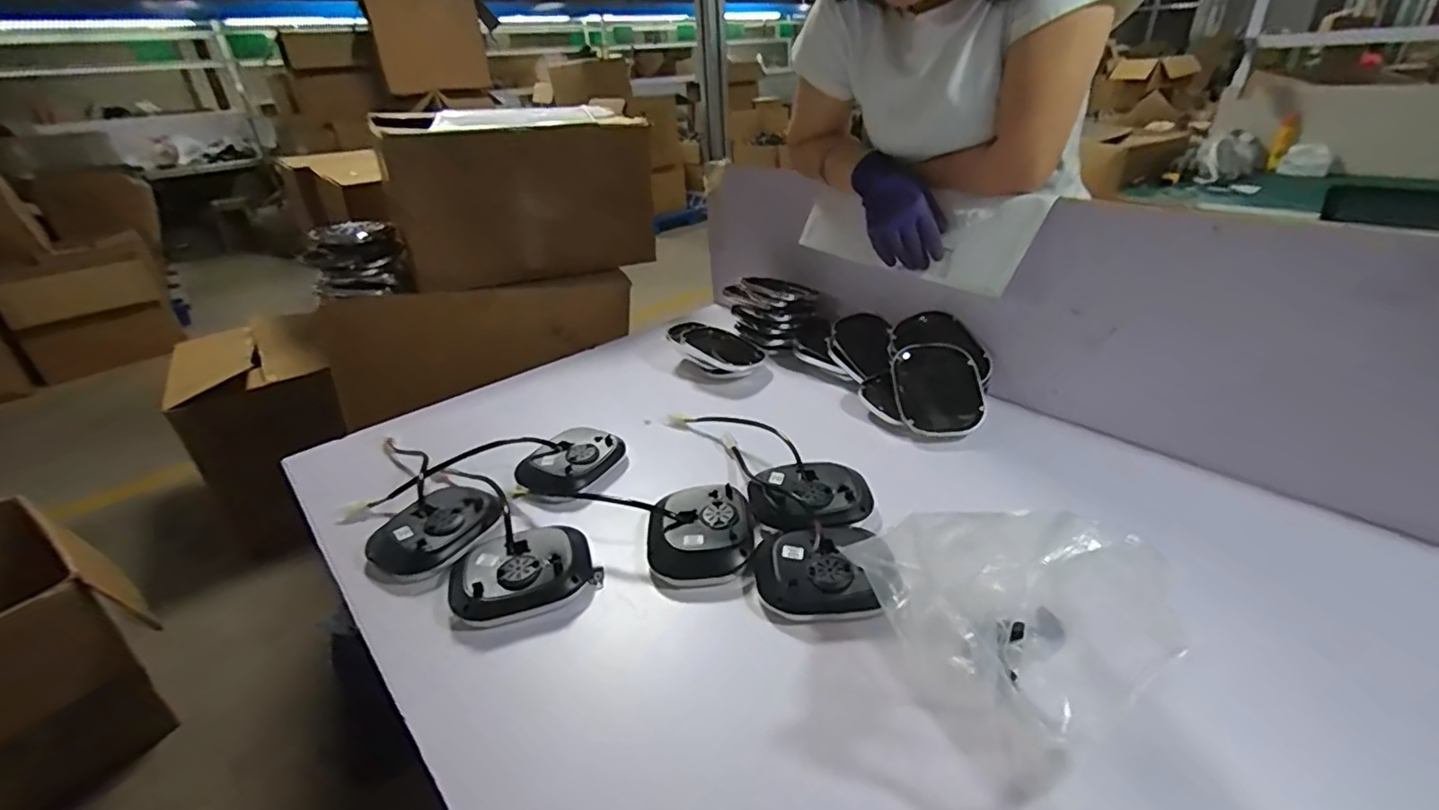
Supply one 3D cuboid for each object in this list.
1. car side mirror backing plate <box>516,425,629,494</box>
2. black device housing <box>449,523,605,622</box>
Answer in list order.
[{"bbox_3d":[-0.197,0.077,0.813,0.097,0.038,0.136,15,34,30],"label":"car side mirror backing plate"},{"bbox_3d":[-0.205,0.174,0.639,0.147,0.040,0.113,-18,32,-24],"label":"black device housing"}]

